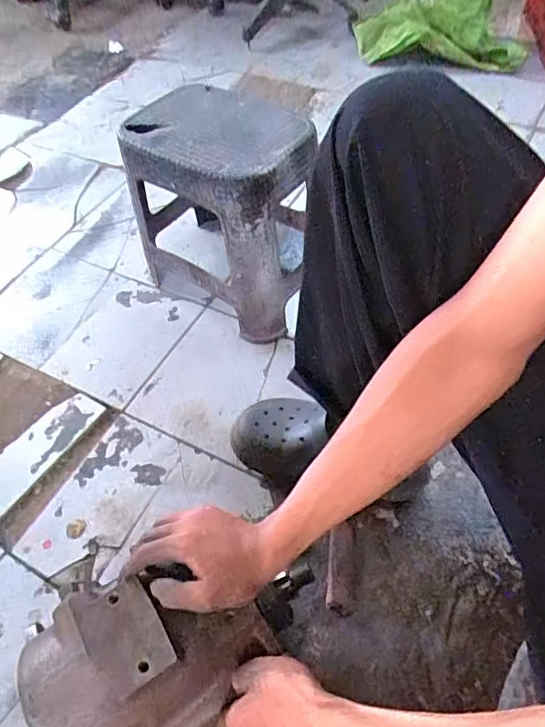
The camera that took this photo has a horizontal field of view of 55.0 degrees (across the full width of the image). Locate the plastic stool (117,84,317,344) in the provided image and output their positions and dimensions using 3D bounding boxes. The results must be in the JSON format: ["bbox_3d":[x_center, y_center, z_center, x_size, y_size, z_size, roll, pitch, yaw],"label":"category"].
[{"bbox_3d":[-0.077,-0.251,0.884,0.311,0.299,0.214,32,62,25],"label":"plastic stool"}]

